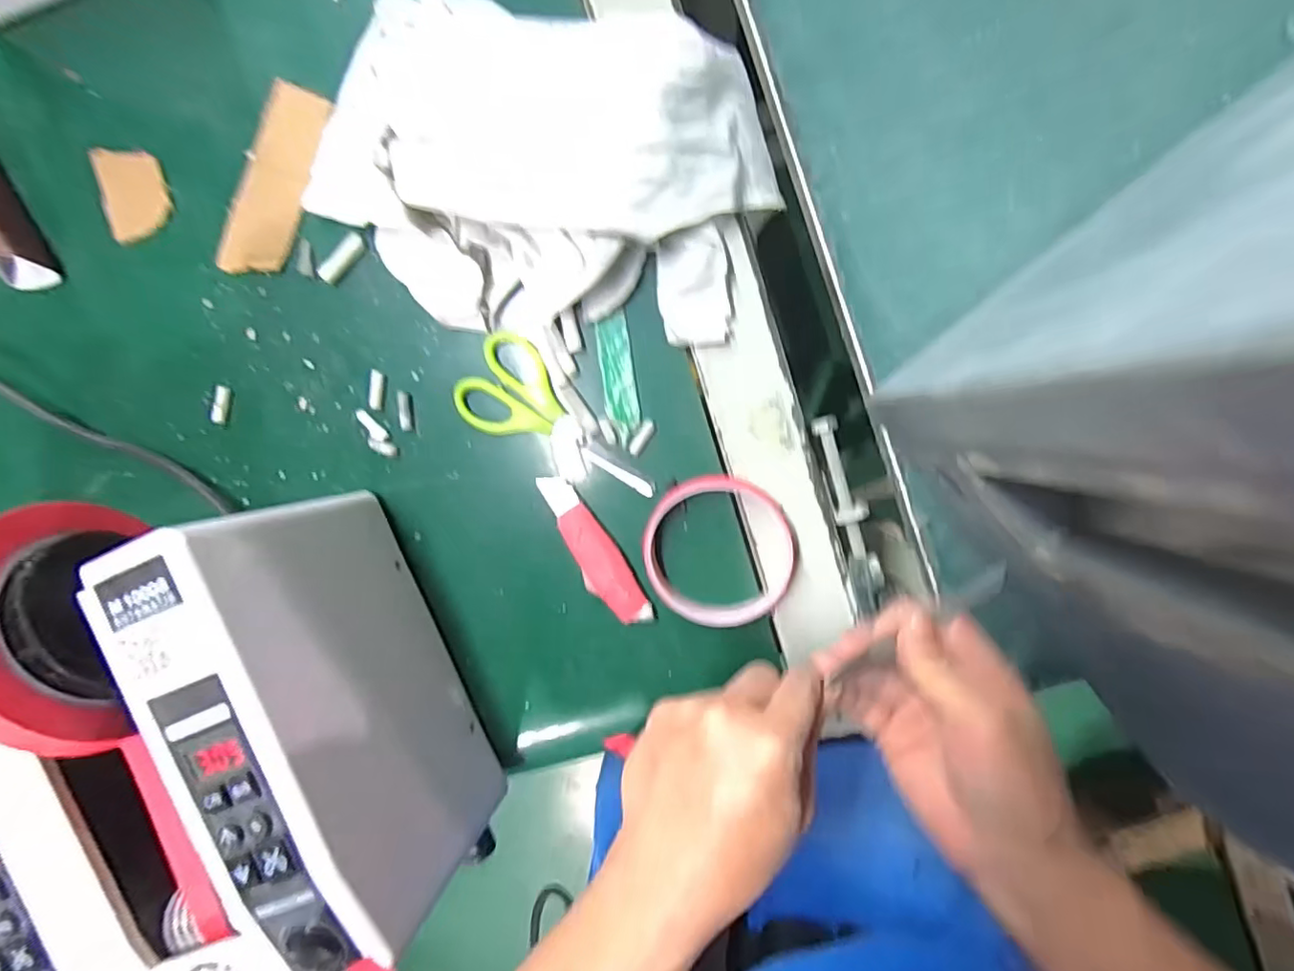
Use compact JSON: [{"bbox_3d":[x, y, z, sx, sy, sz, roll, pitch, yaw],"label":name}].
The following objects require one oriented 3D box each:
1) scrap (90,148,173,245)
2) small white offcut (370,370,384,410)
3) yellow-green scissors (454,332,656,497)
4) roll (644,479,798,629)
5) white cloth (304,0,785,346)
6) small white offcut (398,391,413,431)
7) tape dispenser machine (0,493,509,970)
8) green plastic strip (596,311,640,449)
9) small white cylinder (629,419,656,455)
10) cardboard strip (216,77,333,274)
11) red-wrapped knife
[{"bbox_3d":[-0.323,-0.184,0.380,0.041,0.005,0.053,-15,102,-1],"label":"scrap"},{"bbox_3d":[-0.165,-0.058,0.371,0.009,0.004,0.024,9,96,4],"label":"small white offcut"},{"bbox_3d":[-0.051,-0.035,0.364,0.130,0.004,0.058,35,97,1],"label":"yellow-green scissors"},{"bbox_3d":[0.042,0.038,0.356,0.086,0.019,0.085,0,95,5],"label":"roll"},{"bbox_3d":[-0.051,-0.163,0.319,0.232,0.069,0.154,5,97,6],"label":"white cloth"},{"bbox_3d":[-0.149,-0.046,0.372,0.007,0.004,0.023,-1,95,5],"label":"small white offcut"},{"bbox_3d":[-0.204,0.119,0.317,0.150,0.164,0.250,-21,96,6],"label":"tape dispenser machine"},{"bbox_3d":[-0.016,-0.062,0.358,0.019,0.004,0.074,-5,94,5],"label":"green plastic strip"},{"bbox_3d":[-0.003,-0.028,0.359,0.008,0.004,0.022,34,97,2],"label":"small white cylinder"},{"bbox_3d":[-0.228,-0.184,0.370,0.045,0.006,0.115,26,96,3],"label":"cardboard strip"},{"bbox_3d":[-0.032,0.038,0.367,0.026,0.012,0.101,-31,91,7],"label":"red-wrapped knife"}]

